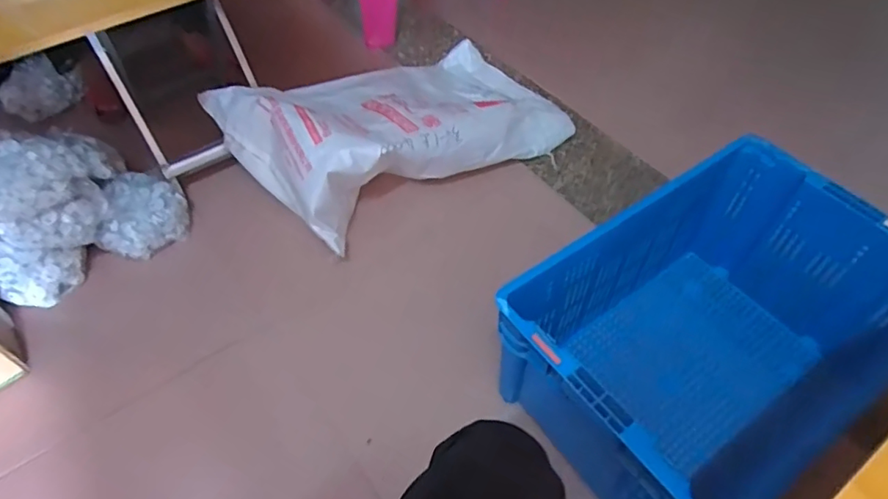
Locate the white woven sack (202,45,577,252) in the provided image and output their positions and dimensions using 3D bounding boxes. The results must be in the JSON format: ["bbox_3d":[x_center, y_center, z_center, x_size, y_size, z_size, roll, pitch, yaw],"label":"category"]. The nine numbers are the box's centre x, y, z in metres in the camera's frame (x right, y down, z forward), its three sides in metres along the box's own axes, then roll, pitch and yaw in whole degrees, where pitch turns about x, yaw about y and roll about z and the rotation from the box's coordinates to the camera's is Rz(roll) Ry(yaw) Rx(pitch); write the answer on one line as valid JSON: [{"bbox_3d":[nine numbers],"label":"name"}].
[{"bbox_3d":[-0.094,-0.323,1.322,0.745,0.236,0.441,-30,57,-20],"label":"white woven sack"}]

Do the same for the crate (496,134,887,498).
[{"bbox_3d":[0.416,0.150,0.914,0.567,0.326,0.395,-30,57,-20],"label":"crate"}]

